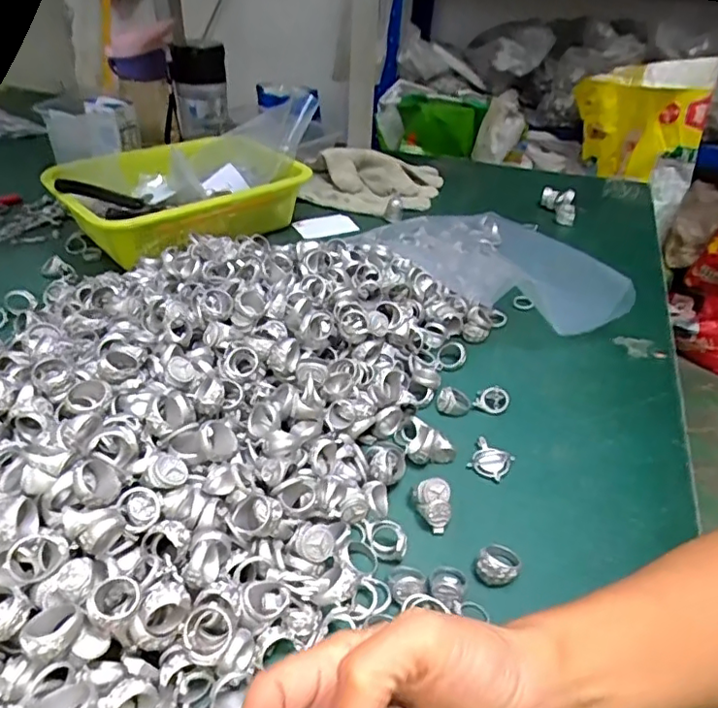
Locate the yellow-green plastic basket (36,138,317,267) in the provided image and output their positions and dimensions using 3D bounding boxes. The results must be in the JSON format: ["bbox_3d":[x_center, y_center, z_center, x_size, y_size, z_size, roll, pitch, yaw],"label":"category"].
[{"bbox_3d":[-0.223,-0.192,0.712,0.196,0.078,0.254,31,45,33],"label":"yellow-green plastic basket"}]

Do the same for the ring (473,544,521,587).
[{"bbox_3d":[0.085,0.124,0.353,0.024,0.015,0.028,18,39,20],"label":"ring"}]

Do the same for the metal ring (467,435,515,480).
[{"bbox_3d":[0.096,0.076,0.428,0.028,0.007,0.030,20,40,22],"label":"metal ring"}]

